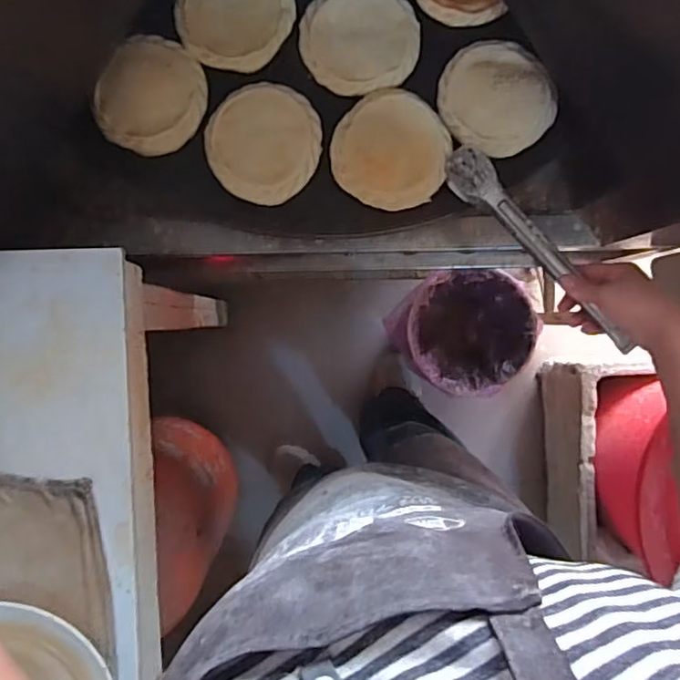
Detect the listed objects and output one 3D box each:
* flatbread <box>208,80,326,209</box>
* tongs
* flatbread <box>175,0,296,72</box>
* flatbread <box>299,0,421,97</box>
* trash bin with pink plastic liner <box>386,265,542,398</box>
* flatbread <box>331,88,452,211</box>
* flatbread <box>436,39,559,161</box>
[{"bbox_3d":[-0.087,-0.226,0.695,0.126,0.022,0.132,0,91,-2],"label":"flatbread"},{"bbox_3d":[0.202,-0.101,0.637,0.038,0.032,0.271,-34,69,-1],"label":"tongs"},{"bbox_3d":[-0.121,-0.376,0.699,0.129,0.012,0.124,8,91,-2],"label":"flatbread"},{"bbox_3d":[0.023,-0.349,0.702,0.132,0.014,0.122,0,91,-2],"label":"flatbread"},{"bbox_3d":[0.240,-0.022,1.229,0.233,0.245,0.238,0,91,-2],"label":"trash bin with pink plastic liner"},{"bbox_3d":[0.058,-0.219,0.693,0.129,0.033,0.126,0,91,-2],"label":"flatbread"},{"bbox_3d":[0.179,-0.280,0.698,0.120,0.028,0.134,-23,92,-1],"label":"flatbread"}]

